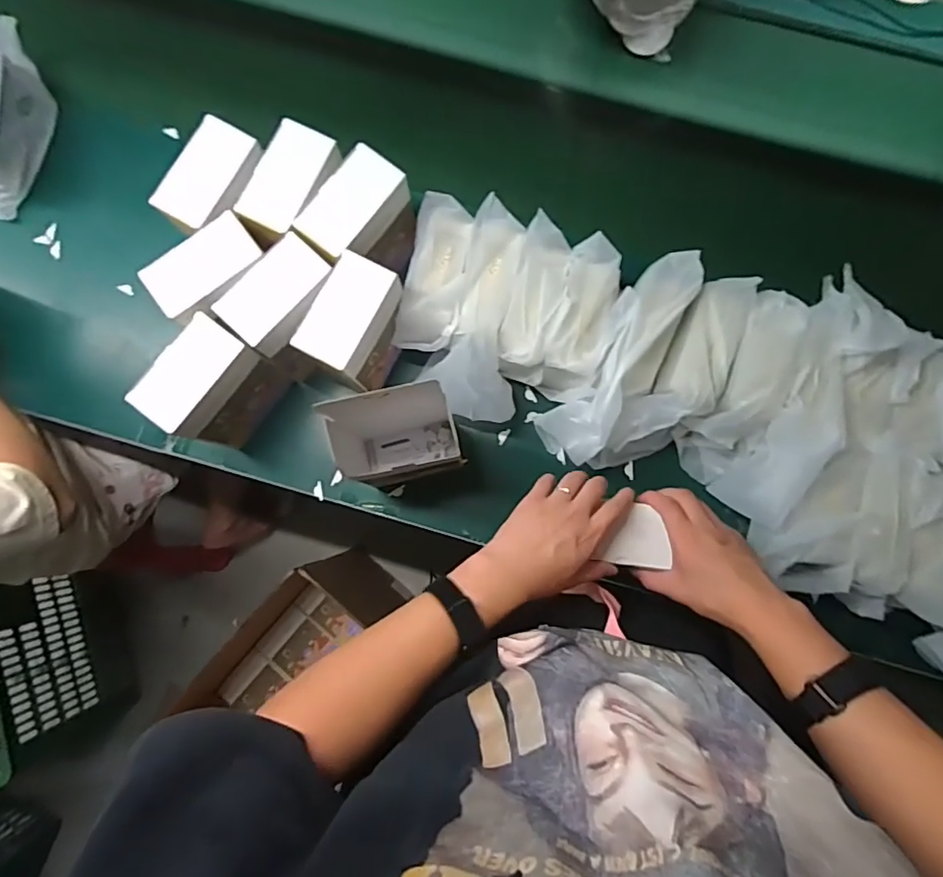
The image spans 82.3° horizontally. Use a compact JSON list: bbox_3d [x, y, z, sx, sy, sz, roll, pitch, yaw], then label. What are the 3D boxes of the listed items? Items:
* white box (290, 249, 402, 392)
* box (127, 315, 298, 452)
[{"bbox_3d":[-0.132,-0.126,0.650,0.078,0.146,0.126,30,85,4],"label":"white box"},{"bbox_3d":[-0.295,-0.059,0.641,0.069,0.169,0.117,37,85,4],"label":"box"}]

